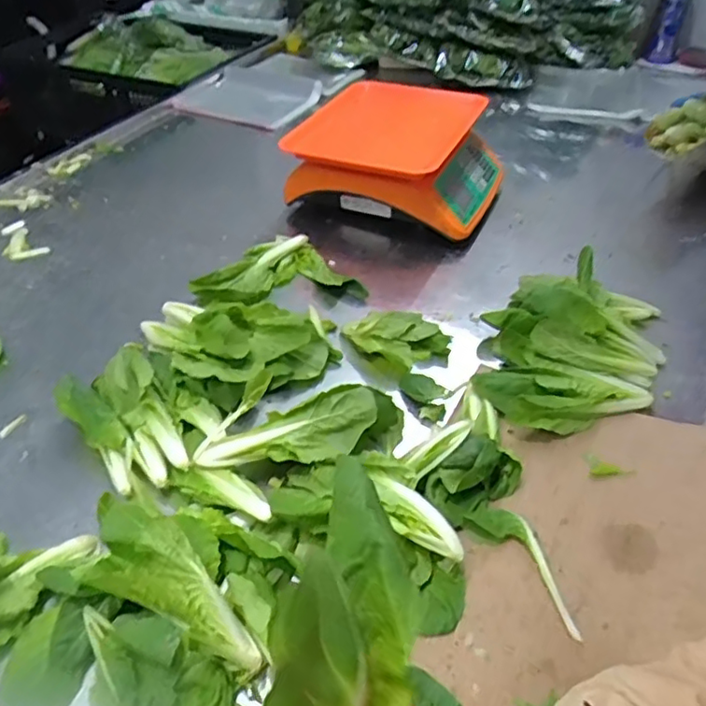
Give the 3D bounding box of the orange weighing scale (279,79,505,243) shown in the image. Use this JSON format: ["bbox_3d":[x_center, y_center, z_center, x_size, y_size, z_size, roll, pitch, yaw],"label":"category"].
[{"bbox_3d":[0.069,-0.290,0.947,0.294,0.138,0.243,14,45,14],"label":"orange weighing scale"}]

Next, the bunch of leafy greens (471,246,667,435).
[{"bbox_3d":[0.241,-0.019,0.681,0.188,0.074,0.246,18,46,18],"label":"bunch of leafy greens"}]

